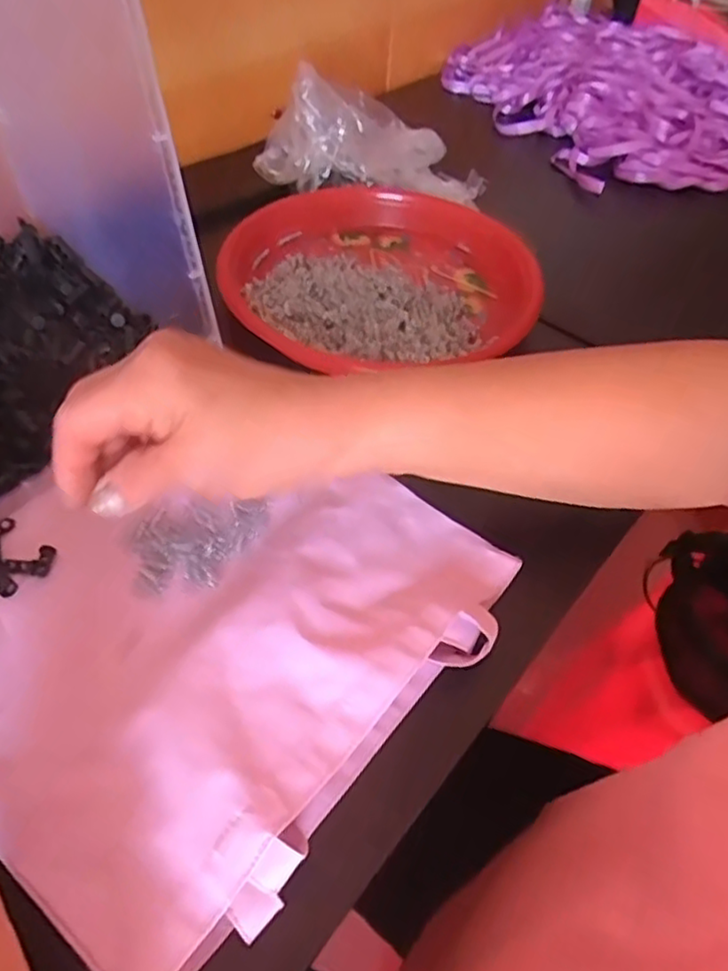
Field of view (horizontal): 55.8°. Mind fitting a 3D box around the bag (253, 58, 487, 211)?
[{"bbox_3d":[0.004,-0.317,0.614,0.188,0.104,0.118,-3,49,-8],"label":"bag"}]

